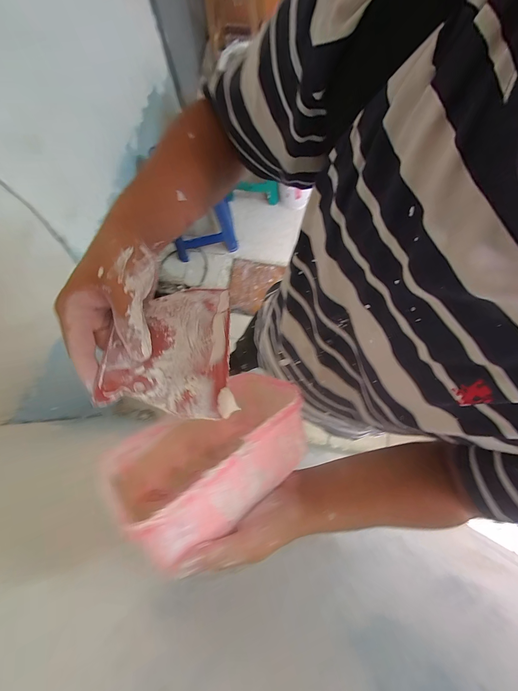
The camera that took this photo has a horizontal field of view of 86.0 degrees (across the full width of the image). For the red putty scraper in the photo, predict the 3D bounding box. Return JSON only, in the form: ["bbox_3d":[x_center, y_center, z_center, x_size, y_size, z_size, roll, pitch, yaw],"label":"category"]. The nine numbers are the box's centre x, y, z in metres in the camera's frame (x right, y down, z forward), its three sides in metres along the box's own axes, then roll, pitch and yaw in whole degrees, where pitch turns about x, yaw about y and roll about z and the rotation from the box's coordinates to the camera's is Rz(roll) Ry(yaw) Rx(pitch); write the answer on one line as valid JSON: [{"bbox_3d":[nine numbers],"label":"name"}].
[{"bbox_3d":[-0.079,0.005,0.243,0.108,0.004,0.119,-5,68,-9],"label":"red putty scraper"}]

